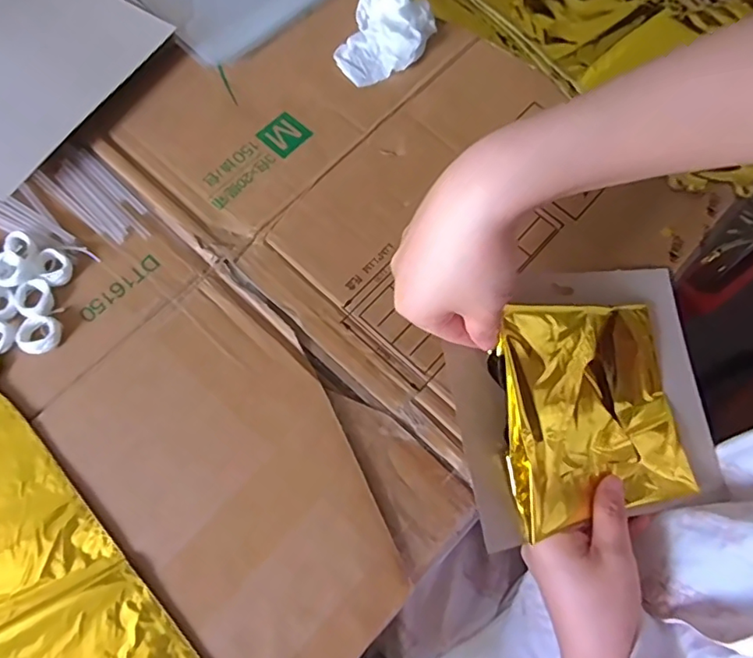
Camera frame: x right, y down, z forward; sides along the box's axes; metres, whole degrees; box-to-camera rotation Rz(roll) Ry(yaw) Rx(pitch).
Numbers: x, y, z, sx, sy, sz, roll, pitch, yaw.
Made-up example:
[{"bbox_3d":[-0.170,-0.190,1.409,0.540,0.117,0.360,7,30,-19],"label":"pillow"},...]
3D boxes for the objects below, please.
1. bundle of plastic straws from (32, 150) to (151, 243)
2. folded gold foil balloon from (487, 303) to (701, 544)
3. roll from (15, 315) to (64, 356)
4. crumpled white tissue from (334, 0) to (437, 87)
[{"bbox_3d":[-0.208,-0.099,0.407,0.098,0.004,0.041,38,75,12],"label":"bundle of plastic straws"},{"bbox_3d":[0.138,0.050,0.351,0.141,0.024,0.131,-3,86,-29],"label":"folded gold foil balloon"},{"bbox_3d":[-0.227,0.004,0.368,0.027,0.006,0.026,0,71,0],"label":"roll"},{"bbox_3d":[0.007,-0.242,0.441,0.065,0.036,0.086,20,72,7],"label":"crumpled white tissue"}]

